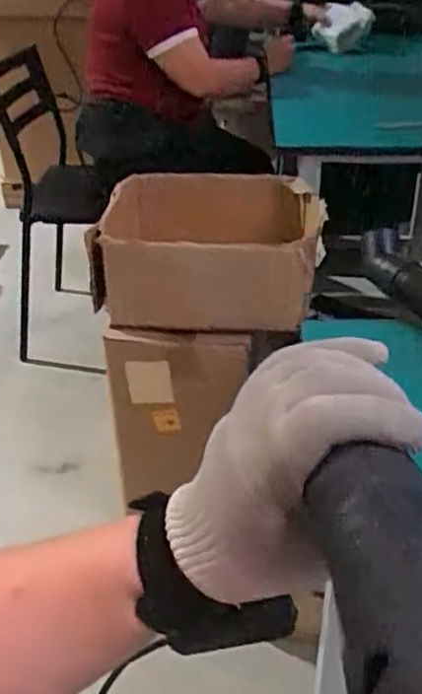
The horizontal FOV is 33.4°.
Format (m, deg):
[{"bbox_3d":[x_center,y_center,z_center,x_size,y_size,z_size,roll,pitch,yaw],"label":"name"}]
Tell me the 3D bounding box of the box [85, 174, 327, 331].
[{"bbox_3d":[0.000,-0.174,1.333,0.403,0.182,0.315,3,35,6],"label":"box"}]

